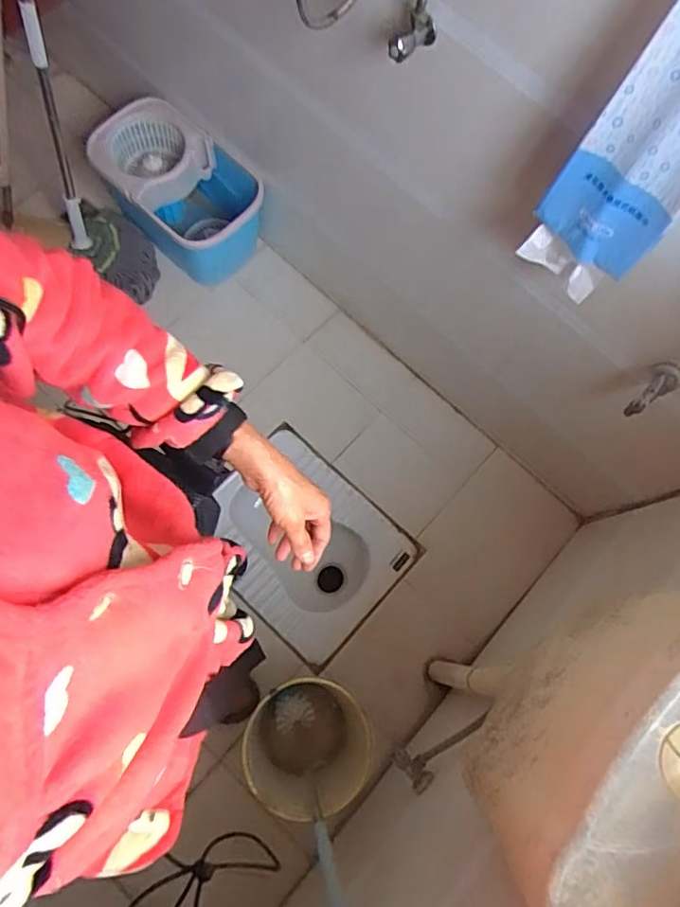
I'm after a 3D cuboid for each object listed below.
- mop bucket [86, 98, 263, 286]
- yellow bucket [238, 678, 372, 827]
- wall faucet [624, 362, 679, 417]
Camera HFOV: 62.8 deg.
[{"bbox_3d":[-0.439,-0.707,1.563,0.413,0.321,0.271,41,76,10],"label":"mop bucket"},{"bbox_3d":[-0.073,0.632,1.234,0.250,0.285,0.225,3,73,-1],"label":"yellow bucket"},{"bbox_3d":[0.536,-0.112,0.935,0.097,0.088,0.059,-32,77,-11],"label":"wall faucet"}]

